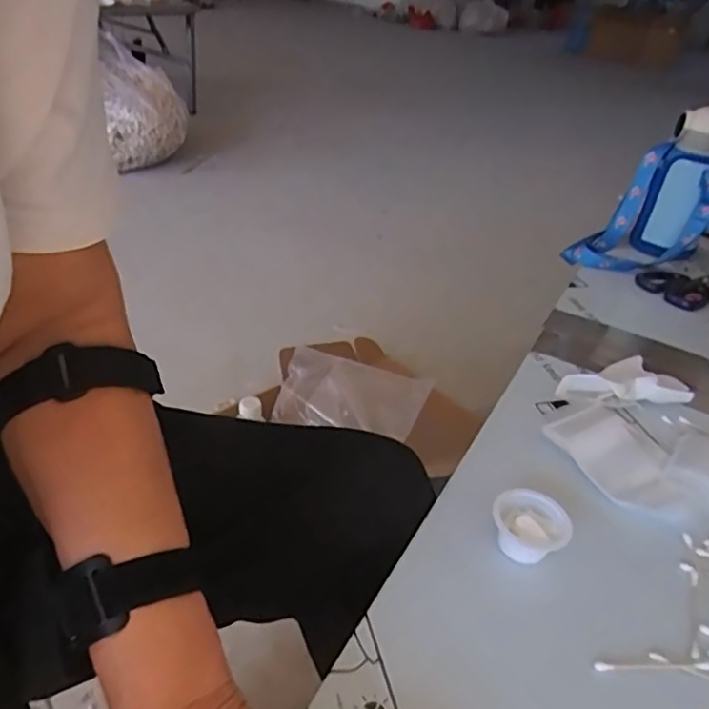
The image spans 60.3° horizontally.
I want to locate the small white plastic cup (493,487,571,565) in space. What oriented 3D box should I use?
[{"bbox_3d":[0.126,0.128,0.445,0.055,0.038,0.047,26,38,26],"label":"small white plastic cup"}]

